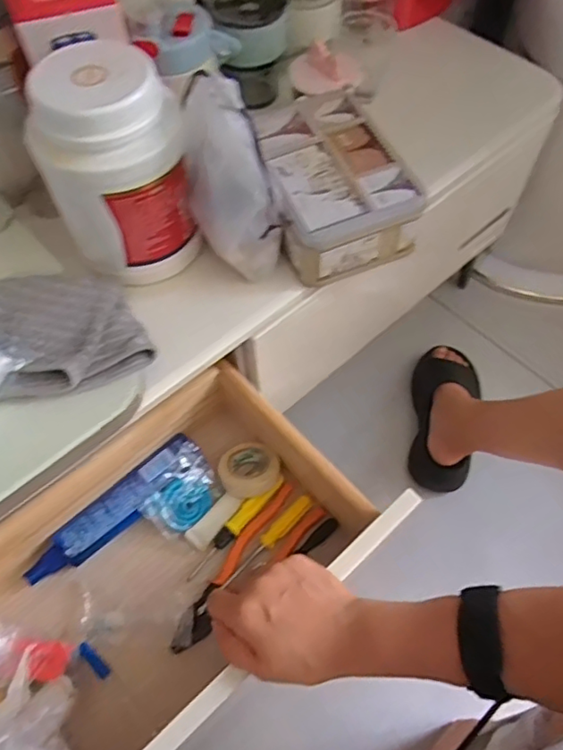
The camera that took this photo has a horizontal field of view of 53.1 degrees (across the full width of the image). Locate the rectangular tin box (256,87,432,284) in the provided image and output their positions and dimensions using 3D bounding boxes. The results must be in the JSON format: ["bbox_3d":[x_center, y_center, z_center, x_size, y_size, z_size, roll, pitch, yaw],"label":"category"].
[{"bbox_3d":[0.044,-0.196,0.575,0.130,0.076,0.183,-22,61,-11],"label":"rectangular tin box"}]

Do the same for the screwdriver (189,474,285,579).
[{"bbox_3d":[-0.047,0.157,0.592,0.017,0.016,0.139,39,67,22],"label":"screwdriver"}]

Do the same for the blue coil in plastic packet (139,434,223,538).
[{"bbox_3d":[-0.111,0.117,0.594,0.079,0.028,0.083,-37,89,-18],"label":"blue coil in plastic packet"}]

